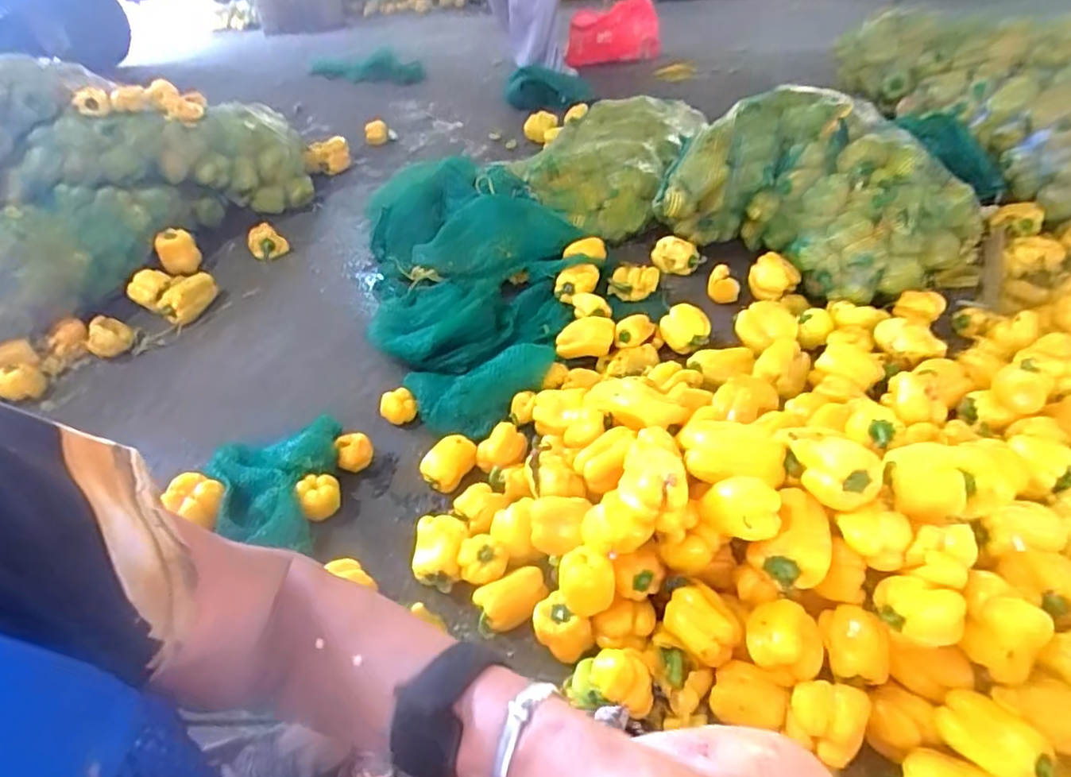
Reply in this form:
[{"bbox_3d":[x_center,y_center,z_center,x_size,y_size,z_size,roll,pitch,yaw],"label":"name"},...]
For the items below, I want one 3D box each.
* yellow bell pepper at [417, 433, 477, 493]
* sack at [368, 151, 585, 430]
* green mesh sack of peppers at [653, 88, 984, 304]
[{"bbox_3d":[-0.138,0.121,1.017,0.092,0.053,0.064,-29,45,-26],"label":"yellow bell pepper"},{"bbox_3d":[-0.153,-0.298,1.434,0.475,0.166,1.009,-9,39,-4],"label":"sack"},{"bbox_3d":[0.603,-0.430,1.351,0.638,0.271,0.375,17,44,25],"label":"green mesh sack of peppers"}]

